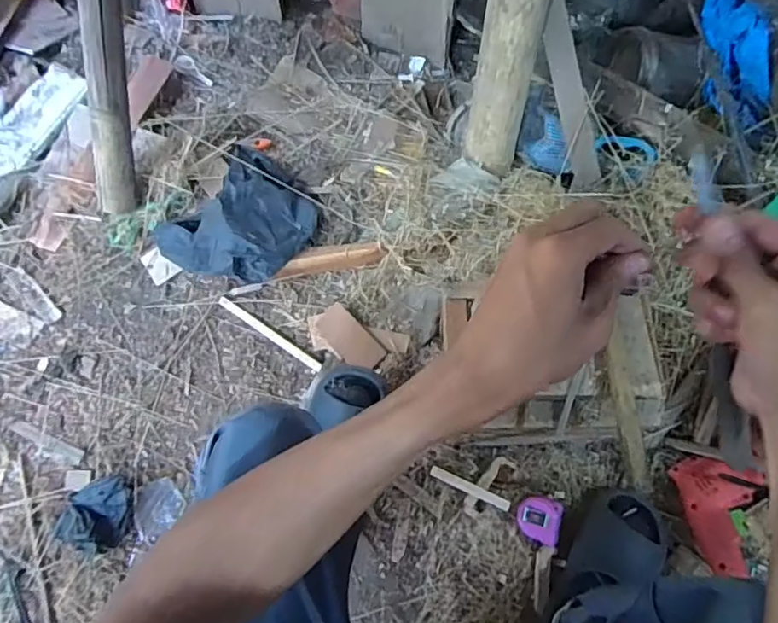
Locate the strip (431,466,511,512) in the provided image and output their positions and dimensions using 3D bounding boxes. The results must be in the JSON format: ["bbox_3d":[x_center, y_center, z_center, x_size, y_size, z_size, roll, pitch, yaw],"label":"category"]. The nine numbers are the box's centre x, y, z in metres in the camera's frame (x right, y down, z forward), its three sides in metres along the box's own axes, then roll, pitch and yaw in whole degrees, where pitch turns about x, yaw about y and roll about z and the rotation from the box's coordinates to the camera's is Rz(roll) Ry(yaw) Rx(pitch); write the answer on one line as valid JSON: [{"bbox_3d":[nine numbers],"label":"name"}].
[{"bbox_3d":[0.115,0.252,0.822,0.120,0.010,0.015,19,70,27],"label":"strip"}]

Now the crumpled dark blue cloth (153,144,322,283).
[{"bbox_3d":[-0.239,-0.144,0.934,0.213,0.066,0.229,37,74,13],"label":"crumpled dark blue cloth"}]

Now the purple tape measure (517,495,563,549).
[{"bbox_3d":[0.205,0.284,0.789,0.060,0.024,0.058,10,79,33],"label":"purple tape measure"}]

